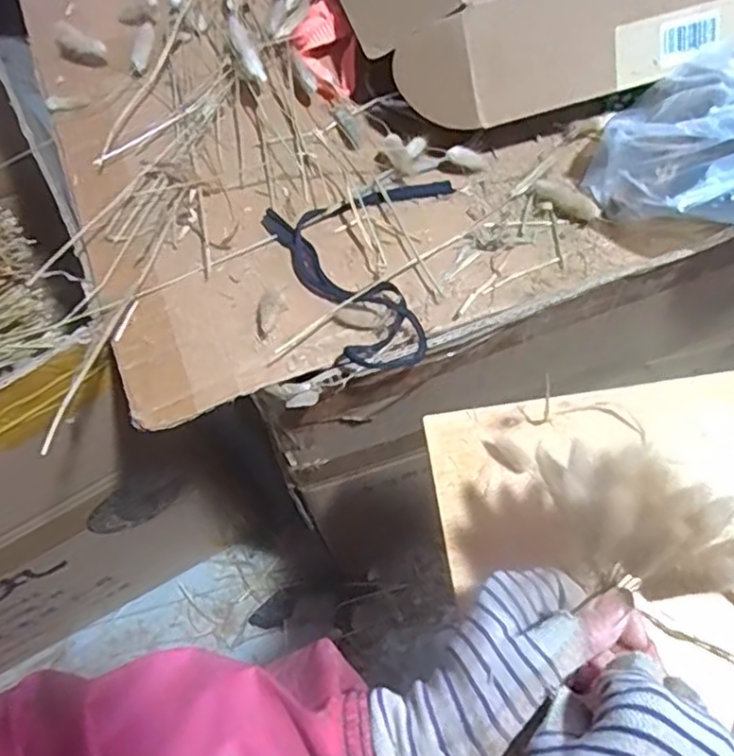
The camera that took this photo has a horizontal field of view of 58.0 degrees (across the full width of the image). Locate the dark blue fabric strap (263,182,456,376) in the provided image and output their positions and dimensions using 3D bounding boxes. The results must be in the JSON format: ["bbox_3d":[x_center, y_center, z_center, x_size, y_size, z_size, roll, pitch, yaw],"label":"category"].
[{"bbox_3d":[0.009,-0.075,0.454,0.135,0.016,0.141,-14,63,-3],"label":"dark blue fabric strap"}]

